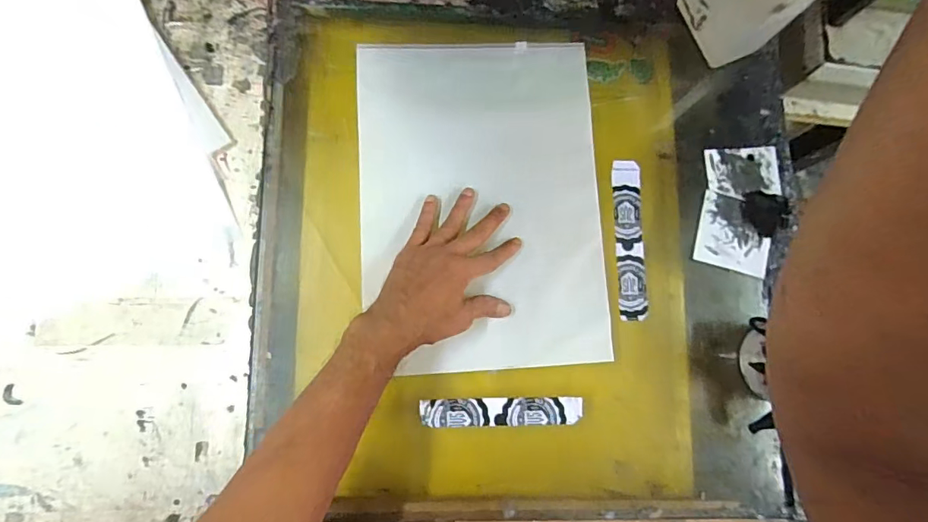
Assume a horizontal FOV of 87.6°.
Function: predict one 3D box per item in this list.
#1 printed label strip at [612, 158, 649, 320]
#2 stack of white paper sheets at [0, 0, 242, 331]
[{"bbox_3d":[0.174,-0.023,0.511,0.030,0.010,0.168,0,82,-6],"label":"printed label strip"},{"bbox_3d":[-0.420,-0.150,0.441,0.289,0.084,0.432,-27,86,-9],"label":"stack of white paper sheets"}]

